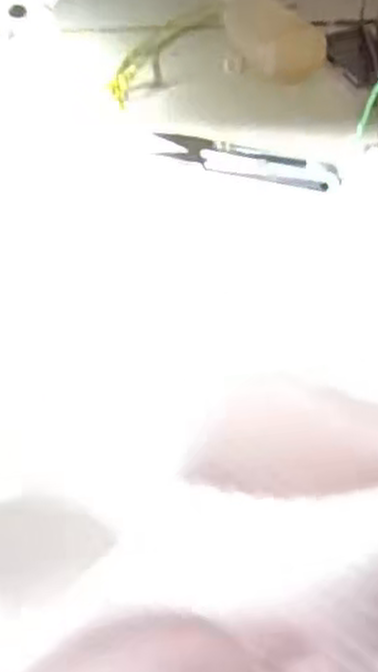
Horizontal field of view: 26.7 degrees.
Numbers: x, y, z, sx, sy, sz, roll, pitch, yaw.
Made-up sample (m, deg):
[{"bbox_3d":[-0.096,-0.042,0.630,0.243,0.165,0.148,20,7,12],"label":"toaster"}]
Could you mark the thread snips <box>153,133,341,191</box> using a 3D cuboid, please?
[{"bbox_3d":[0.031,-0.093,0.412,0.095,0.007,0.022,14,49,8],"label":"thread snips"}]

